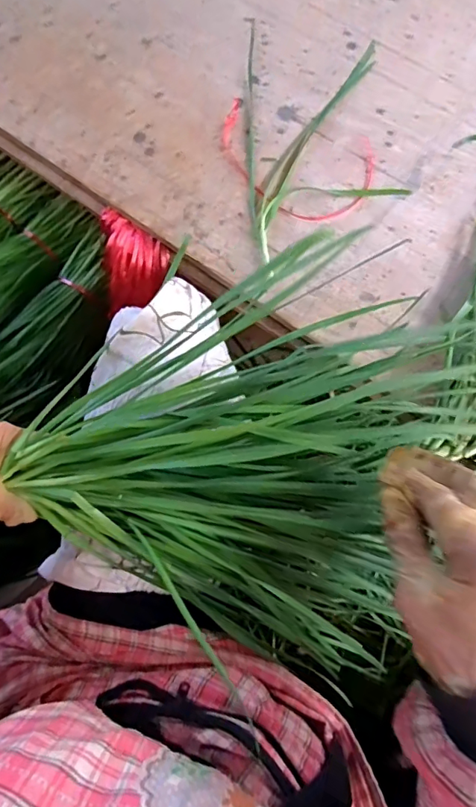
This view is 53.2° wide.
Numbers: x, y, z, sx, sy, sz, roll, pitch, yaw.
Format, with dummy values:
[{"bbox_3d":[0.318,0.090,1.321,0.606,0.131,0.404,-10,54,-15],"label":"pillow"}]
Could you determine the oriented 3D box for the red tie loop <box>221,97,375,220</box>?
[{"bbox_3d":[0.058,-0.253,0.504,0.168,0.018,0.115,17,75,4],"label":"red tie loop"}]

